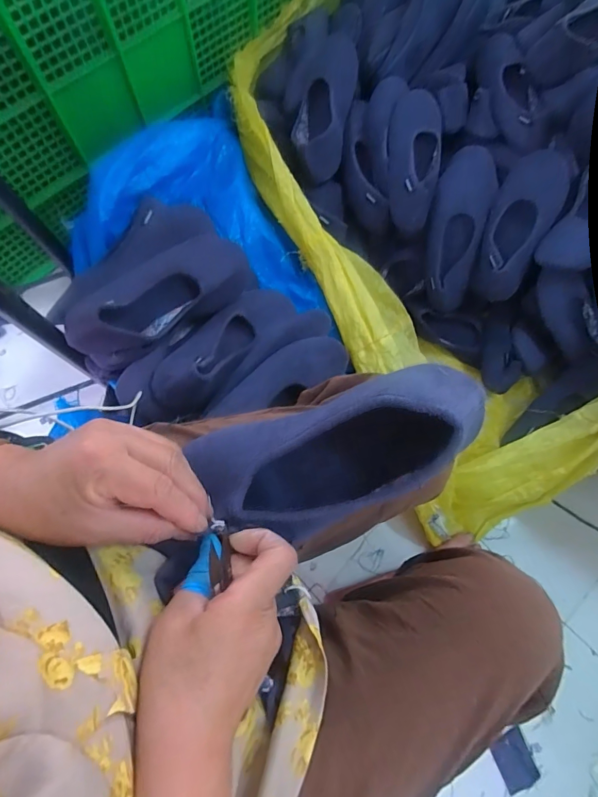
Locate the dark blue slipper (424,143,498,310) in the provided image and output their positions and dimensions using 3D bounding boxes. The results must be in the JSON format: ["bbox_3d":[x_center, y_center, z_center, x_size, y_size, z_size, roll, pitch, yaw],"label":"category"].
[{"bbox_3d":[0.294,-0.308,0.752,0.106,0.071,0.287,8,106,1],"label":"dark blue slipper"}]

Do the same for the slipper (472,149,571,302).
[{"bbox_3d":[0.395,-0.310,0.740,0.102,0.058,0.263,22,95,5],"label":"slipper"}]

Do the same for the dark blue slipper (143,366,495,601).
[{"bbox_3d":[0.012,0.042,0.280,0.221,0.060,0.090,-24,76,12],"label":"dark blue slipper"}]

